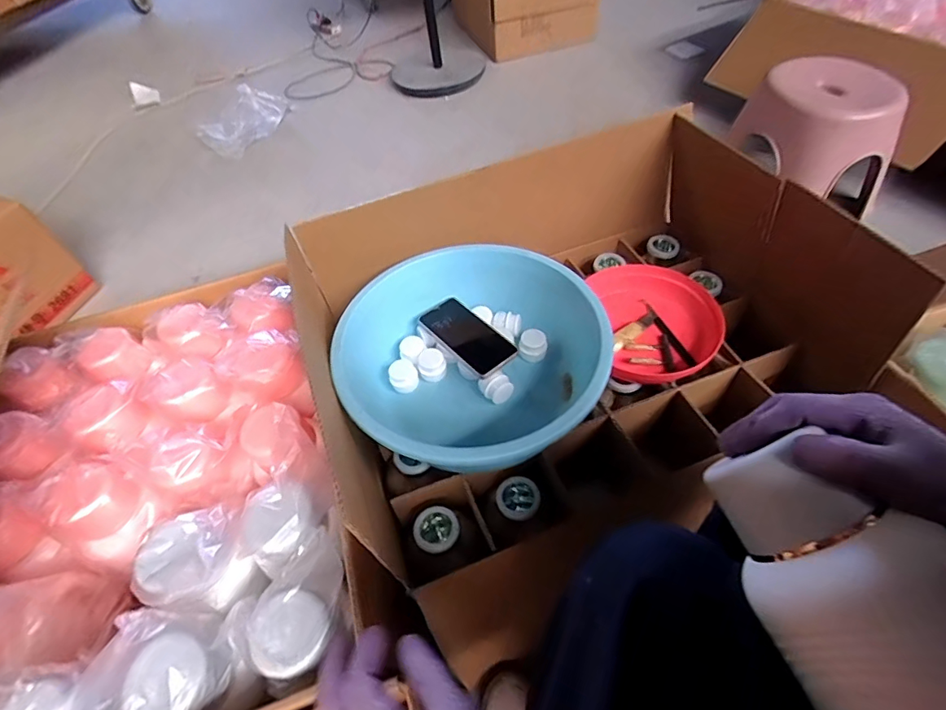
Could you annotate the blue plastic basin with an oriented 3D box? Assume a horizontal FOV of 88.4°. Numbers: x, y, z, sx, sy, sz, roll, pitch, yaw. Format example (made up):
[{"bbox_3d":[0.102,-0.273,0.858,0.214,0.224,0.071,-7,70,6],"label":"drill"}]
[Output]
[{"bbox_3d":[0.004,0.018,0.693,0.337,0.150,0.352,-2,52,3],"label":"blue plastic basin"}]

